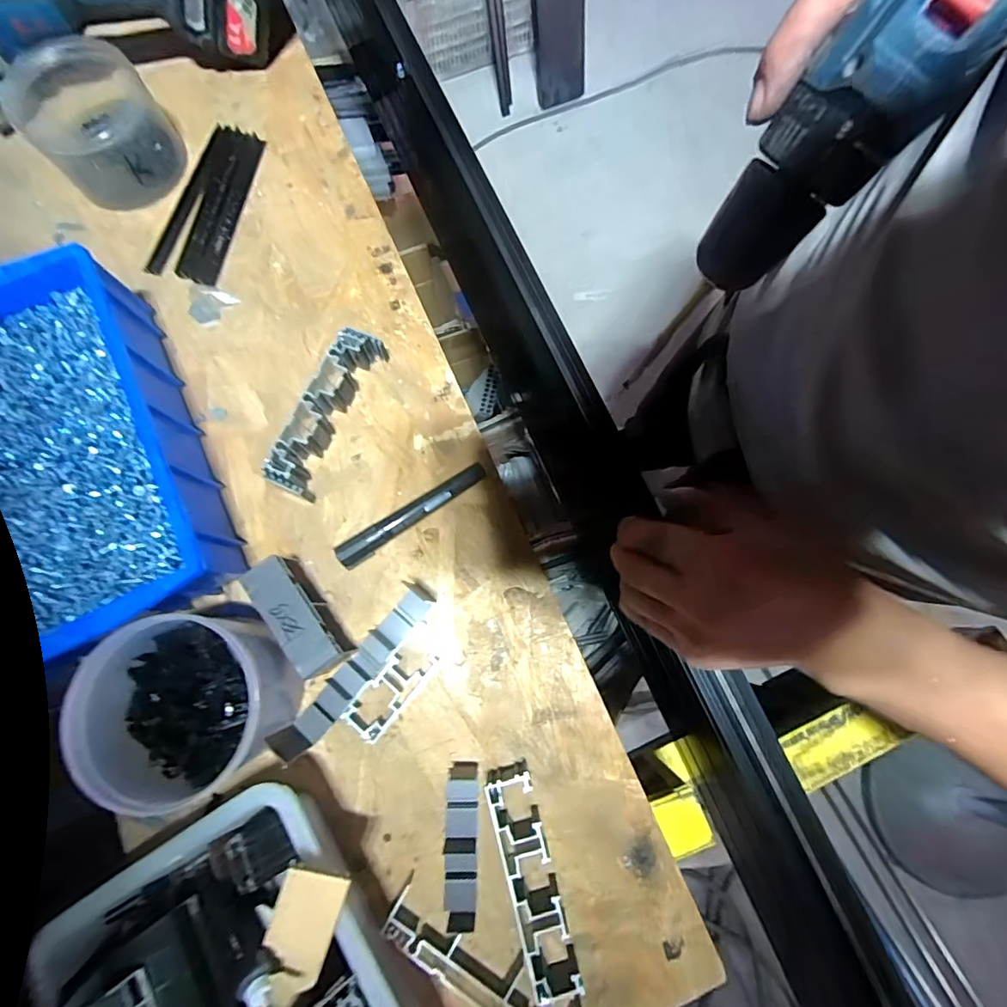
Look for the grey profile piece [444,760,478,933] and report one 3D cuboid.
[{"bbox_3d":[-0.030,0.242,0.348,0.022,0.027,0.094,0,76,0],"label":"grey profile piece"}]

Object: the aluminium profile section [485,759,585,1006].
[{"bbox_3d":[0.019,0.262,0.341,0.033,0.031,0.136,-15,76,-4],"label":"aluminium profile section"}]

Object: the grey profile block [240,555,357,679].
[{"bbox_3d":[-0.154,0.086,0.371,0.031,0.049,0.092,-35,79,-8],"label":"grey profile block"}]

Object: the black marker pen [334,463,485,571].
[{"bbox_3d":[-0.077,0.007,0.407,0.138,0.019,0.021,-34,78,-8],"label":"black marker pen"}]

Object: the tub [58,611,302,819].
[{"bbox_3d":[-0.216,0.136,0.338,0.100,0.090,0.118,-40,79,-9],"label":"tub"}]

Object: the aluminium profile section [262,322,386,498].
[{"bbox_3d":[-0.154,-0.080,0.417,0.040,0.039,0.150,21,77,5],"label":"aluminium profile section"}]

